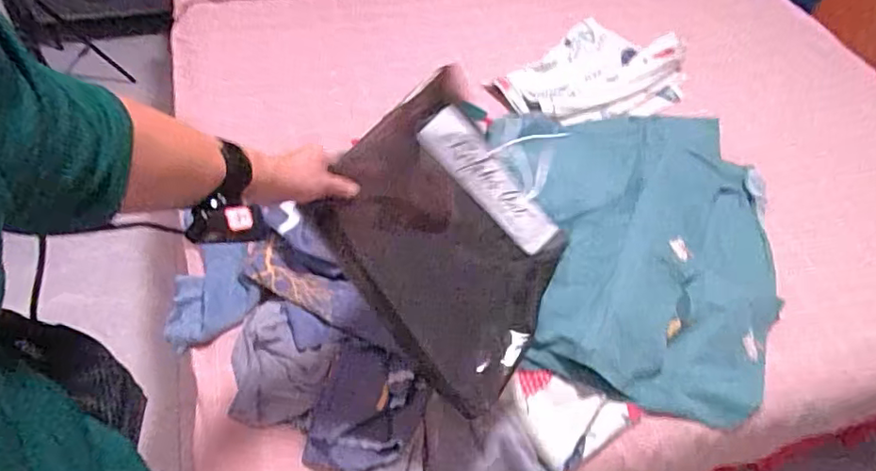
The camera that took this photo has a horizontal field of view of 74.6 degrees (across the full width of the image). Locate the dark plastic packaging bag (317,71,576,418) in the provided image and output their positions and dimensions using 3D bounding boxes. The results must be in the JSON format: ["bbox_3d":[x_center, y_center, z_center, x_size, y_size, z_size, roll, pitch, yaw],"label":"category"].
[{"bbox_3d":[0.021,0.016,0.737,0.248,0.043,0.362,-39,103,-20],"label":"dark plastic packaging bag"}]

